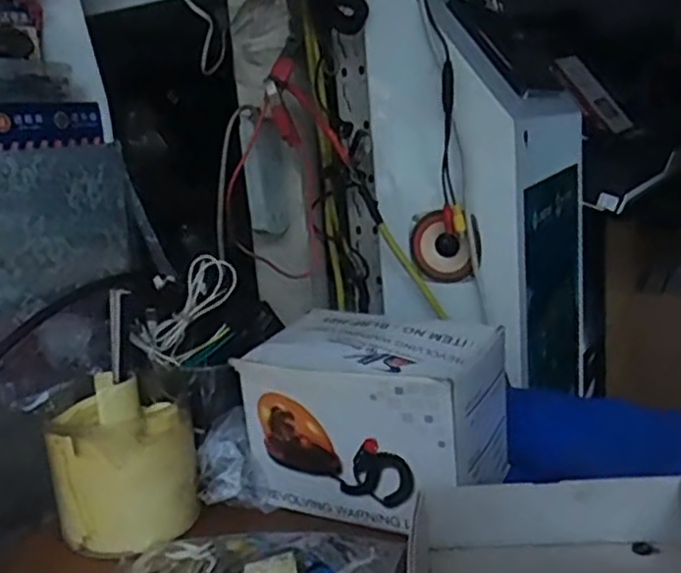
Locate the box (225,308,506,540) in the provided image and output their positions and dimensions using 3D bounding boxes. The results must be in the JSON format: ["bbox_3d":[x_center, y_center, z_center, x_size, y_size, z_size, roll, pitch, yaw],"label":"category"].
[{"bbox_3d":[0.032,0.115,0.643,0.204,0.139,0.138,2,14,27],"label":"box"}]

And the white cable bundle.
[{"bbox_3d":[-0.136,0.025,0.671,0.062,0.115,0.022,38,10,-8],"label":"white cable bundle"}]

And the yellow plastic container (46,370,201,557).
[{"bbox_3d":[-0.190,0.154,0.628,0.119,0.121,0.095,-6,13,-5],"label":"yellow plastic container"}]

